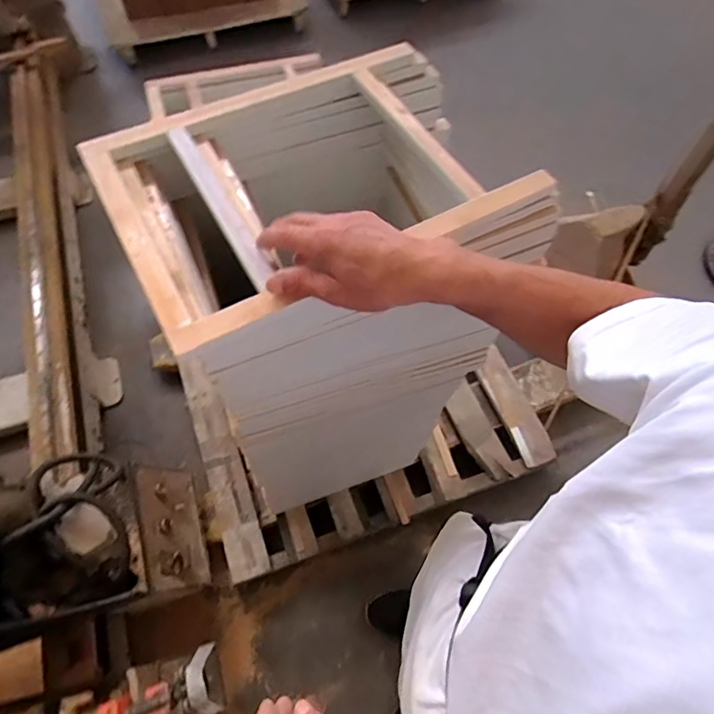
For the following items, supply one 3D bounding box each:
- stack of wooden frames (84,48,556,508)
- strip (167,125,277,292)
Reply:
[{"bbox_3d":[-0.041,-0.124,0.651,0.423,0.367,0.313,-23,65,-14],"label":"stack of wooden frames"},{"bbox_3d":[-0.133,-0.152,0.469,0.026,0.013,0.225,-26,67,-15],"label":"strip"}]

